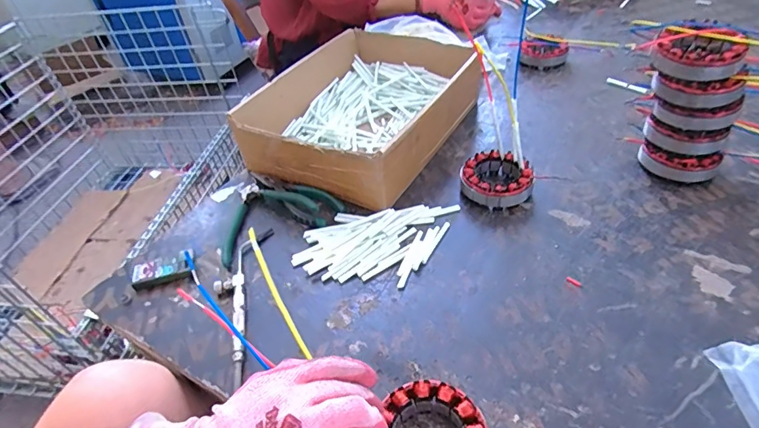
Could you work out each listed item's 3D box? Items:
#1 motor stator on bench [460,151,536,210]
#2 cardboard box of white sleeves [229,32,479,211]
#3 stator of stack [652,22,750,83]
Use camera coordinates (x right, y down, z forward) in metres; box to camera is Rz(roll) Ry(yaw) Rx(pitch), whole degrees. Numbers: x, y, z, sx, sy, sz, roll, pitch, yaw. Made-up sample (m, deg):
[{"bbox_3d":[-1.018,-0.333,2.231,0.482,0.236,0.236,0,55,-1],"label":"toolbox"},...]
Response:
[{"bbox_3d":[0.145,-0.041,0.560,0.077,0.032,0.078,-4,42,3],"label":"motor stator on bench"},{"bbox_3d":[-0.015,-0.162,0.668,0.245,0.086,0.339,18,48,25],"label":"cardboard box of white sleeves"},{"bbox_3d":[0.347,-0.178,0.490,0.083,0.037,0.073,20,50,28],"label":"stator of stack"}]

